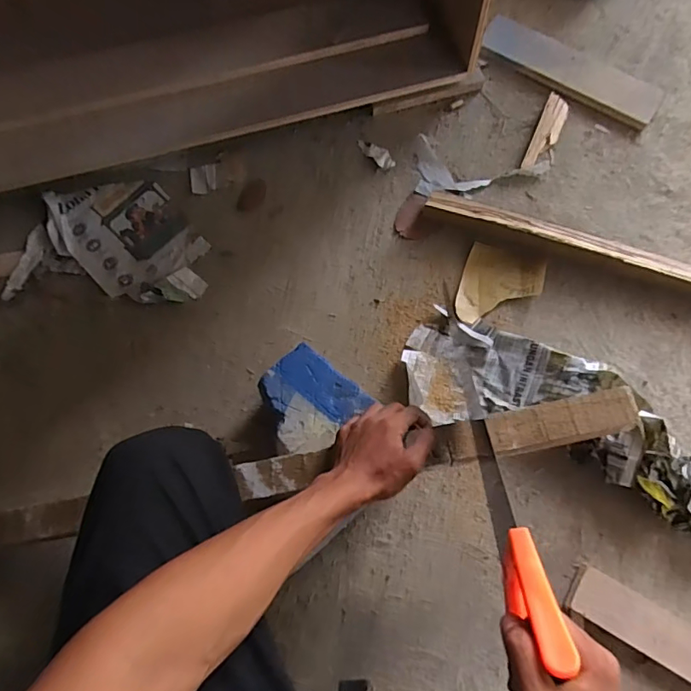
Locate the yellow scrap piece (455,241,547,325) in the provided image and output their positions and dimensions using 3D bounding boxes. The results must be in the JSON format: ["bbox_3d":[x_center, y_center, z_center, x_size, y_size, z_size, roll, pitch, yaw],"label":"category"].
[{"bbox_3d":[0.229,-0.085,0.732,0.112,0.014,0.124,19,74,8],"label":"yellow scrap piece"}]

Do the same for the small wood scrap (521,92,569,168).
[{"bbox_3d":[0.336,-0.354,0.820,0.038,0.013,0.154,23,75,9],"label":"small wood scrap"}]

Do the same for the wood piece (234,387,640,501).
[{"bbox_3d":[0.092,0.111,0.539,0.432,0.013,0.045,-11,72,6],"label":"wood piece"}]

